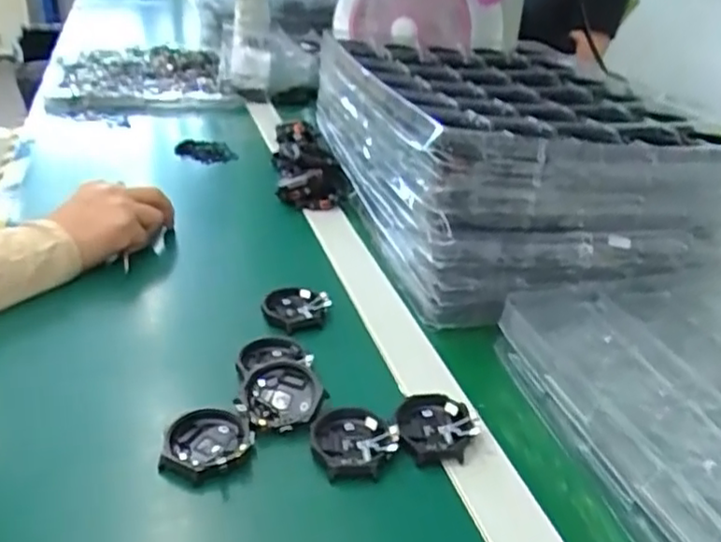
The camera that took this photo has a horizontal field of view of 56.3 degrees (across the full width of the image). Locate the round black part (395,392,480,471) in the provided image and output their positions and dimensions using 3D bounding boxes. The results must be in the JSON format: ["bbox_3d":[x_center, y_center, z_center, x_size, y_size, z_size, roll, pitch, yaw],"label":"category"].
[{"bbox_3d":[0.048,0.099,0.427,0.051,0.015,0.056,1,27,-5],"label":"round black part"}]

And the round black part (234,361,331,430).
[{"bbox_3d":[-0.051,0.081,0.438,0.053,0.016,0.053,3,27,-2],"label":"round black part"}]

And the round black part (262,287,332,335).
[{"bbox_3d":[-0.054,0.031,0.554,0.049,0.020,0.047,3,27,-2],"label":"round black part"}]

